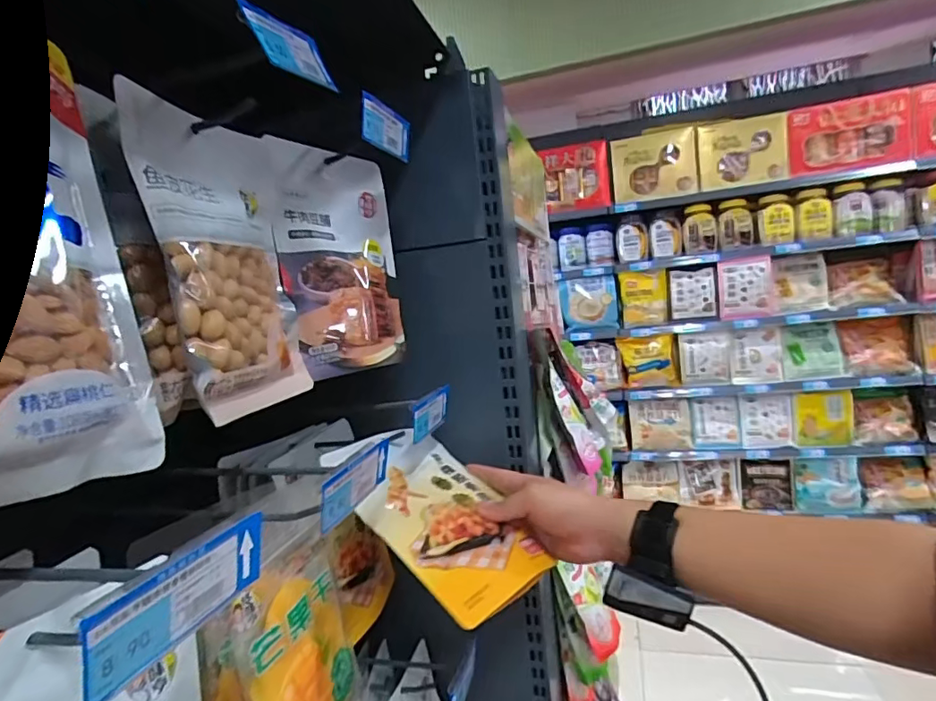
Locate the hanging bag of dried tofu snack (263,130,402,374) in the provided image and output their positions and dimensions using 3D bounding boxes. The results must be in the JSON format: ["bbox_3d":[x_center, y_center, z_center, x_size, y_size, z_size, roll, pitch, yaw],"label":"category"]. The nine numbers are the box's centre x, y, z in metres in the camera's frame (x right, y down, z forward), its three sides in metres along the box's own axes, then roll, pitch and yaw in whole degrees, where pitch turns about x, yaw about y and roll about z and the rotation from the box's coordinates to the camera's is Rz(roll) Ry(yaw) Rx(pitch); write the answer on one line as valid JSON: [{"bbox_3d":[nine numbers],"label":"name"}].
[{"bbox_3d":[-0.120,-0.096,0.538,0.043,0.217,0.157,-1,7,36],"label":"hanging bag of dried tofu snack"}]

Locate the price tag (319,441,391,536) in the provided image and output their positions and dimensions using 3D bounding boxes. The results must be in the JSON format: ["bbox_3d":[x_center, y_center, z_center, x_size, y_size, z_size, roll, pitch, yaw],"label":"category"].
[{"bbox_3d":[-0.083,0.099,0.401,0.009,0.037,0.095,-3,6,19],"label":"price tag"}]

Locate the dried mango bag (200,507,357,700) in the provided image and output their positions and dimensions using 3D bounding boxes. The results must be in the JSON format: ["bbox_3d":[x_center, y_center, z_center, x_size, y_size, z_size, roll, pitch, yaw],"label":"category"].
[{"bbox_3d":[-0.144,0.244,0.426,0.051,0.184,0.138,-2,7,25],"label":"dried mango bag"}]

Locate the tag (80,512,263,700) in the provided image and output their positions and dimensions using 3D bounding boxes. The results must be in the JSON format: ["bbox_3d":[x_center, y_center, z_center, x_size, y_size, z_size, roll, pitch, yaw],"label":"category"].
[{"bbox_3d":[-0.130,0.113,0.242,0.004,0.038,0.097,4,8,16],"label":"tag"}]

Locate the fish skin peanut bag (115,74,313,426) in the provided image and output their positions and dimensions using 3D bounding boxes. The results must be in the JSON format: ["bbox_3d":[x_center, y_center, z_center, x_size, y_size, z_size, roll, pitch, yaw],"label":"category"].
[{"bbox_3d":[-0.178,-0.067,0.402,0.044,0.214,0.154,-5,6,1],"label":"fish skin peanut bag"}]

